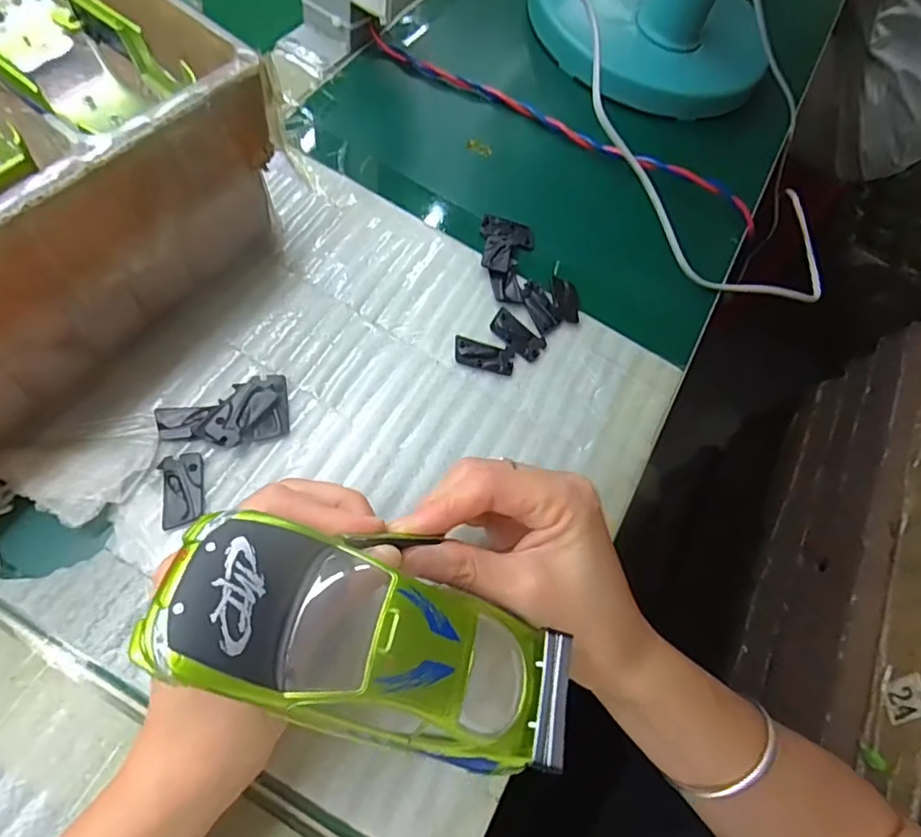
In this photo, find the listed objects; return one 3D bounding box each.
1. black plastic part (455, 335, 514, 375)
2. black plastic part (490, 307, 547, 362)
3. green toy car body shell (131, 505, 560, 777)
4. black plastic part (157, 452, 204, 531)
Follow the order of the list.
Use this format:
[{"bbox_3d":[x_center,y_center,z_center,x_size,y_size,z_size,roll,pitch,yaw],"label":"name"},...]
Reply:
[{"bbox_3d":[0.013,-0.035,0.312,0.033,0.004,0.018,13,64,-6],"label":"black plastic part"},{"bbox_3d":[0.032,-0.047,0.322,0.033,0.005,0.018,39,64,8],"label":"black plastic part"},{"bbox_3d":[-0.026,0.072,0.178,0.128,0.033,0.047,25,63,-14],"label":"green toy car body shell"},{"bbox_3d":[-0.126,0.032,0.256,0.018,0.004,0.034,-10,68,-16],"label":"black plastic part"}]

